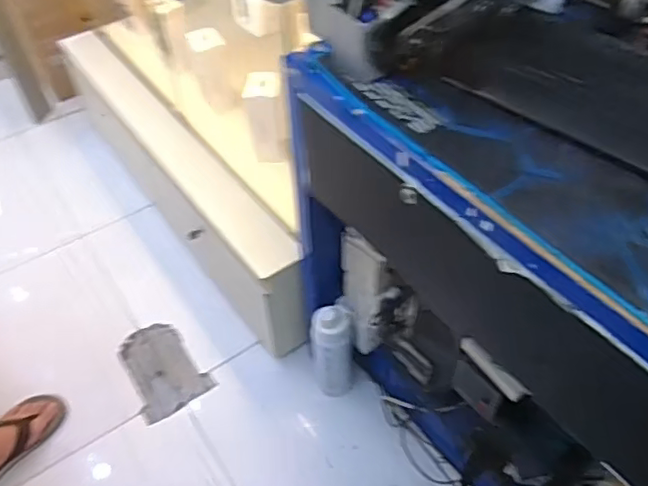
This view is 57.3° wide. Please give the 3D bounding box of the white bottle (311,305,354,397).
[{"bbox_3d":[0.019,0.235,1.248,0.082,0.272,0.070,-1,48,2],"label":"white bottle"}]

